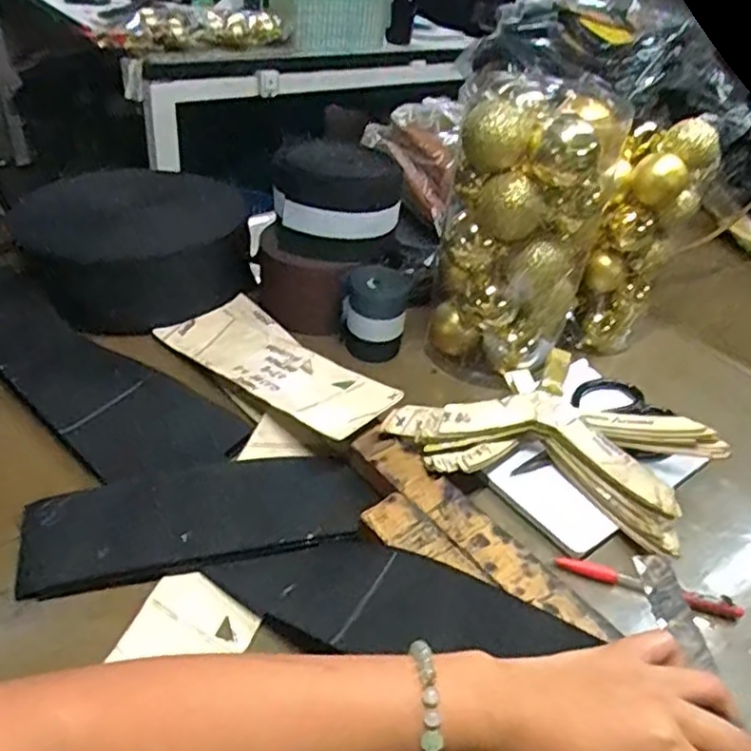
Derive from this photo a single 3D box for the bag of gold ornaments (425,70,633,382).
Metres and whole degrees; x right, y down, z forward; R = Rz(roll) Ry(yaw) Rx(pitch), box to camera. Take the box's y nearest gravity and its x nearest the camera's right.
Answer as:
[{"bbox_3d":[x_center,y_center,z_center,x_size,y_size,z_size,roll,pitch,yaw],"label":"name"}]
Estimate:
[{"bbox_3d":[0.131,-0.131,0.623,0.137,0.250,0.112,17,39,13],"label":"bag of gold ornaments"}]

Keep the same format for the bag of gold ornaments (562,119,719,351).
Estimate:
[{"bbox_3d":[0.255,-0.128,0.669,0.103,0.225,0.075,5,38,-3],"label":"bag of gold ornaments"}]

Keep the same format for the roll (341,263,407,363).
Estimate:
[{"bbox_3d":[-0.003,-0.061,0.665,0.063,0.085,0.051,5,38,-3],"label":"roll"}]

